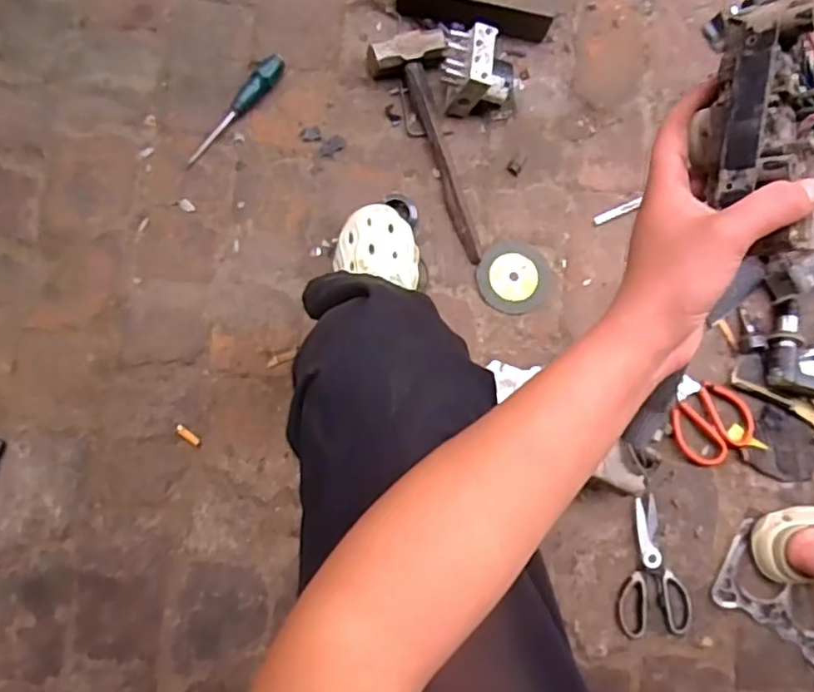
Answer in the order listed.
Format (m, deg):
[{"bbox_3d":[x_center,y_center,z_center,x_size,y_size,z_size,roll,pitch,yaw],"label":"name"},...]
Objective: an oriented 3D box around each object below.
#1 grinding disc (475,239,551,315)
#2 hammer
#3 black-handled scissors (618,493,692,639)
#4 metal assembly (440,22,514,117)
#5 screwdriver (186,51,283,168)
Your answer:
[{"bbox_3d":[0.149,-0.097,0.902,0.098,0.006,0.102,1,84,-5],"label":"grinding disc"},{"bbox_3d":[0.028,-0.267,0.888,0.102,0.056,0.320,-12,84,-6],"label":"hammer"},{"bbox_3d":[0.319,0.291,0.857,0.095,0.015,0.173,-4,82,-6],"label":"black-handled scissors"},{"bbox_3d":[0.097,-0.373,0.887,0.096,0.096,0.094,1,81,-5],"label":"metal assembly"},{"bbox_3d":[-0.234,-0.324,0.883,0.024,0.027,0.197,40,80,1],"label":"screwdriver"}]

